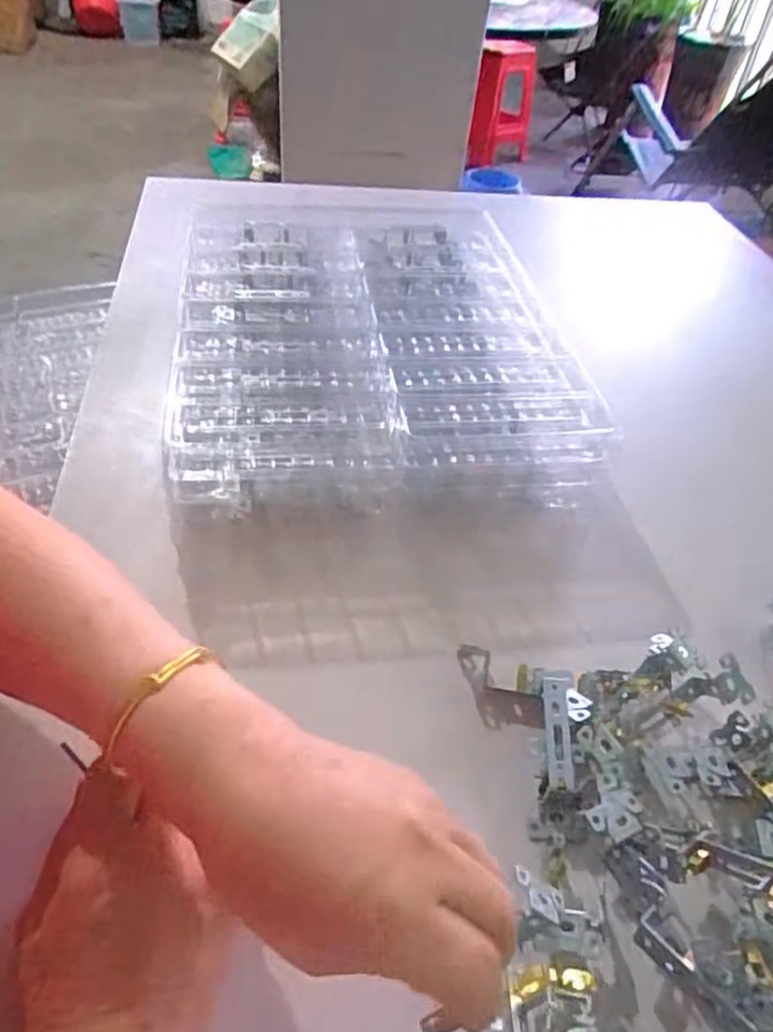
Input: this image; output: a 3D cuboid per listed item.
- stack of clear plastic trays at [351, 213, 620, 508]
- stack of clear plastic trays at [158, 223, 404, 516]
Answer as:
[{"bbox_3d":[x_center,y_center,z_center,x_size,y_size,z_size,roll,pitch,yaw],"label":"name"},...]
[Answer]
[{"bbox_3d":[0.072,-0.167,0.663,0.172,0.075,0.399,-2,45,-8],"label":"stack of clear plastic trays"},{"bbox_3d":[-0.097,-0.164,0.624,0.177,0.060,0.405,-3,49,-9],"label":"stack of clear plastic trays"}]

